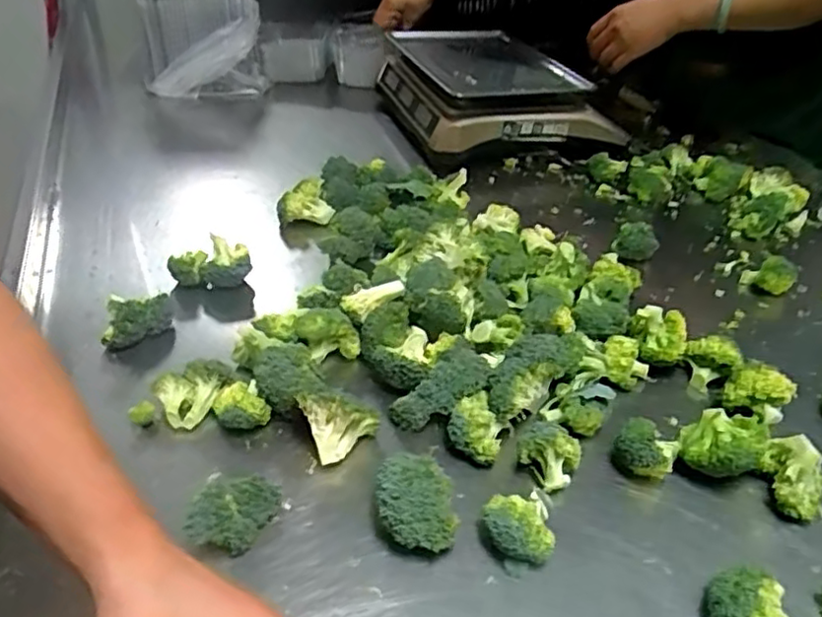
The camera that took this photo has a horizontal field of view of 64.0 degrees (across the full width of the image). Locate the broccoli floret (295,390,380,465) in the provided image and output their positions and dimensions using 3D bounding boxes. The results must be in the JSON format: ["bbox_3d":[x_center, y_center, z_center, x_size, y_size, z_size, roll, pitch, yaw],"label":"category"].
[{"bbox_3d":[-0.055,0.095,0.518,0.062,0.061,0.032,-5,38,-10],"label":"broccoli floret"}]

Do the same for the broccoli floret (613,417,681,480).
[{"bbox_3d":[0.192,0.116,0.538,0.048,0.044,0.032,22,41,23],"label":"broccoli floret"}]

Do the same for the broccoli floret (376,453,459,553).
[{"bbox_3d":[0.004,0.142,0.472,0.055,0.054,0.058,3,37,-1],"label":"broccoli floret"}]

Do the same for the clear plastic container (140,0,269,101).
[{"bbox_3d":[-0.360,-0.486,1.144,0.192,0.229,0.144,-7,38,-13],"label":"clear plastic container"}]

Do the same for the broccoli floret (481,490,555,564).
[{"bbox_3d":[0.077,0.158,0.474,0.049,0.040,0.047,-2,37,-6],"label":"broccoli floret"}]

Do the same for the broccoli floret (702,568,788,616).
[{"bbox_3d":[0.223,0.198,0.431,0.045,0.046,0.045,-13,40,-21],"label":"broccoli floret"}]

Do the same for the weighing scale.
[{"bbox_3d":[0.133,-0.371,1.101,0.291,0.125,0.336,-10,39,-17],"label":"weighing scale"}]

